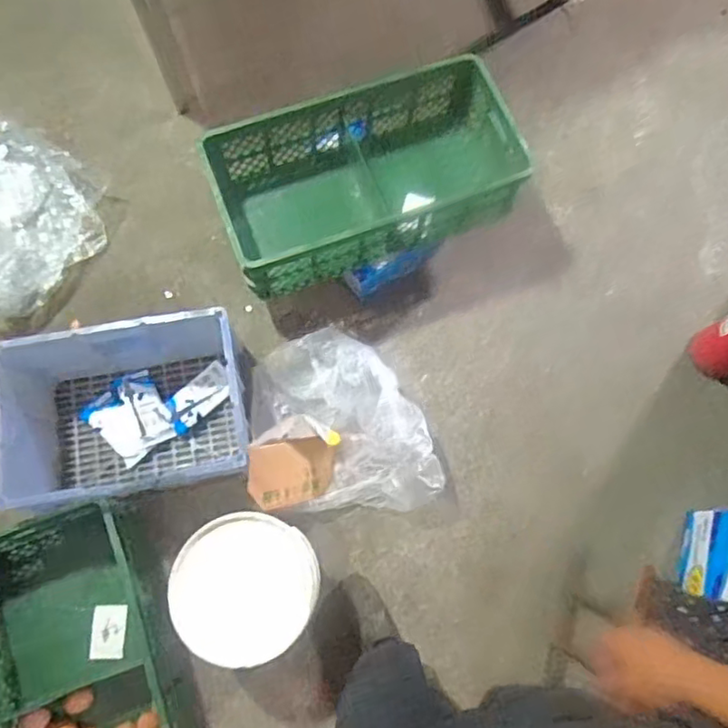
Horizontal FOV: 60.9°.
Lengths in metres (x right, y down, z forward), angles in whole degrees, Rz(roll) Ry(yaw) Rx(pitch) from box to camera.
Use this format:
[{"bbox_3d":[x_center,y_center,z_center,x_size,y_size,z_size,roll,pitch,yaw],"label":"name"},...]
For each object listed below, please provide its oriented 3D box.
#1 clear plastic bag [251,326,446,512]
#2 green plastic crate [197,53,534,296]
[{"bbox_3d":[-0.050,0.134,1.293,0.302,0.149,0.421,-27,78,-10],"label":"clear plastic bag"},{"bbox_3d":[-0.003,-0.406,1.318,0.598,0.202,0.357,-19,76,-8],"label":"green plastic crate"}]

